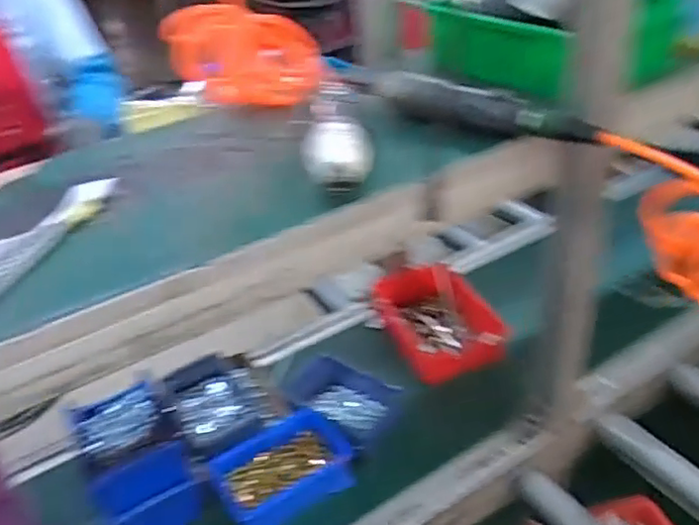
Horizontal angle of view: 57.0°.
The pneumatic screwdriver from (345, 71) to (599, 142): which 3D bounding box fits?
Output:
[{"bbox_3d":[0.098,-0.153,0.626,0.271,0.043,0.039,24,44,35],"label":"pneumatic screwdriver"}]

